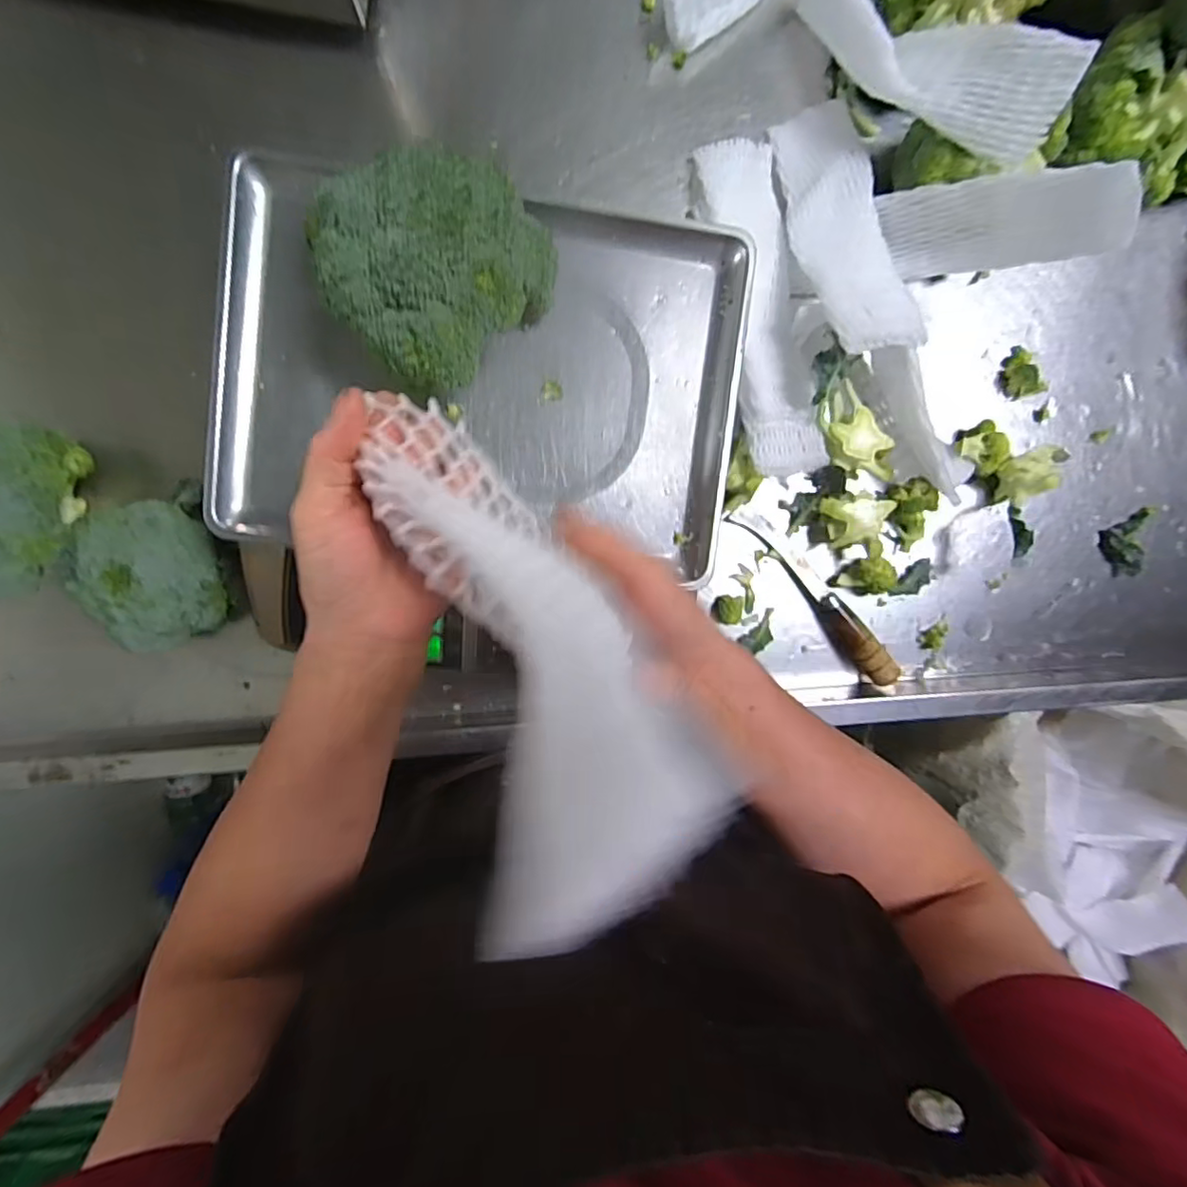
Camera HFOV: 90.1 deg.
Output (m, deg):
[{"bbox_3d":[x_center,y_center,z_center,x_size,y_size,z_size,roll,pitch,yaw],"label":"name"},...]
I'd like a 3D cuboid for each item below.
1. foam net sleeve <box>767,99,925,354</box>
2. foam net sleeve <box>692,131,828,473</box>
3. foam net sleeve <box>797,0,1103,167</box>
[{"bbox_3d":[0.193,-0.289,0.465,0.064,0.026,0.237,-7,72,-1],"label":"foam net sleeve"},{"bbox_3d":[0.137,-0.237,0.489,0.071,0.057,0.281,-10,96,-3],"label":"foam net sleeve"},{"bbox_3d":[0.233,-0.394,0.426,0.061,0.044,0.230,-41,70,3],"label":"foam net sleeve"}]

